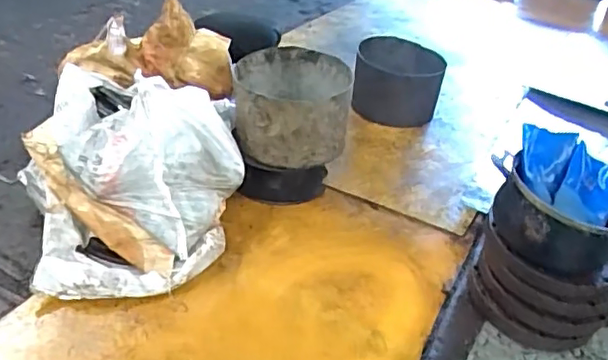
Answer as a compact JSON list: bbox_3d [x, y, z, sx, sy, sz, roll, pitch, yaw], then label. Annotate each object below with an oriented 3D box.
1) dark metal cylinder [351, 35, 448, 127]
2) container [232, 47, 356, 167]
[{"bbox_3d":[0.285,-0.303,1.831,0.258,0.189,0.239,10,36,3],"label":"dark metal cylinder"},{"bbox_3d":[-0.033,-0.175,1.421,0.270,0.182,0.260,8,33,-1],"label":"container"}]

